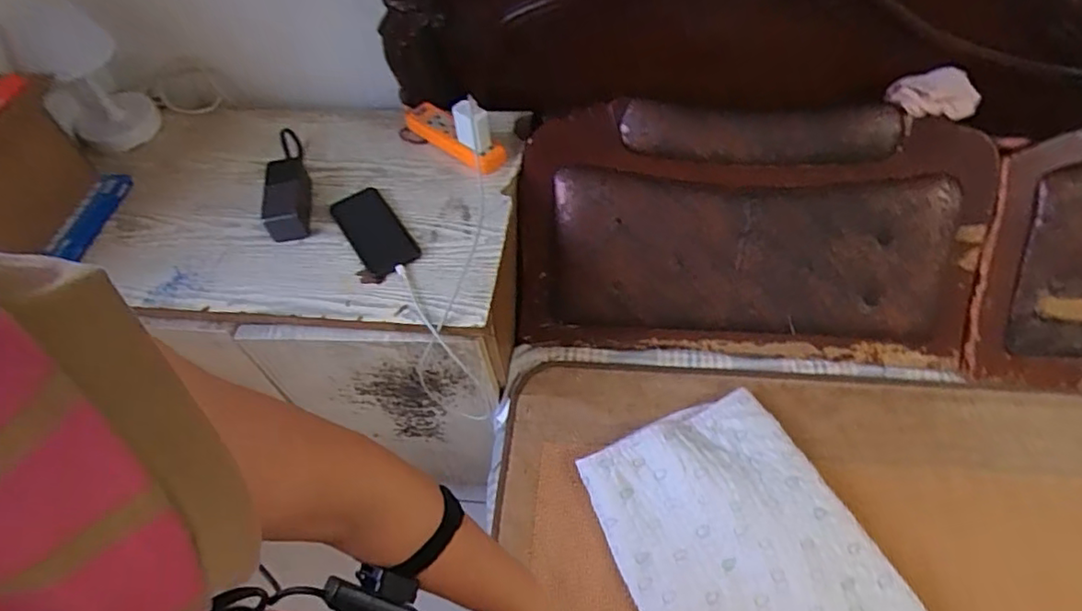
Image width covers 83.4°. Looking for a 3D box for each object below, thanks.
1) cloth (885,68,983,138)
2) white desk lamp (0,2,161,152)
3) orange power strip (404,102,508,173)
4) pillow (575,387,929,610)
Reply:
[{"bbox_3d":[0.574,-0.306,0.891,0.100,0.052,0.090,-23,56,-13],"label":"cloth"},{"bbox_3d":[-0.734,-0.364,0.983,0.131,0.215,0.161,-36,59,-22],"label":"white desk lamp"},{"bbox_3d":[-0.144,-0.275,1.001,0.214,0.046,0.055,30,61,23],"label":"orange power strip"},{"bbox_3d":[0.284,0.353,0.775,0.312,0.058,0.481,-24,55,-14],"label":"pillow"}]

